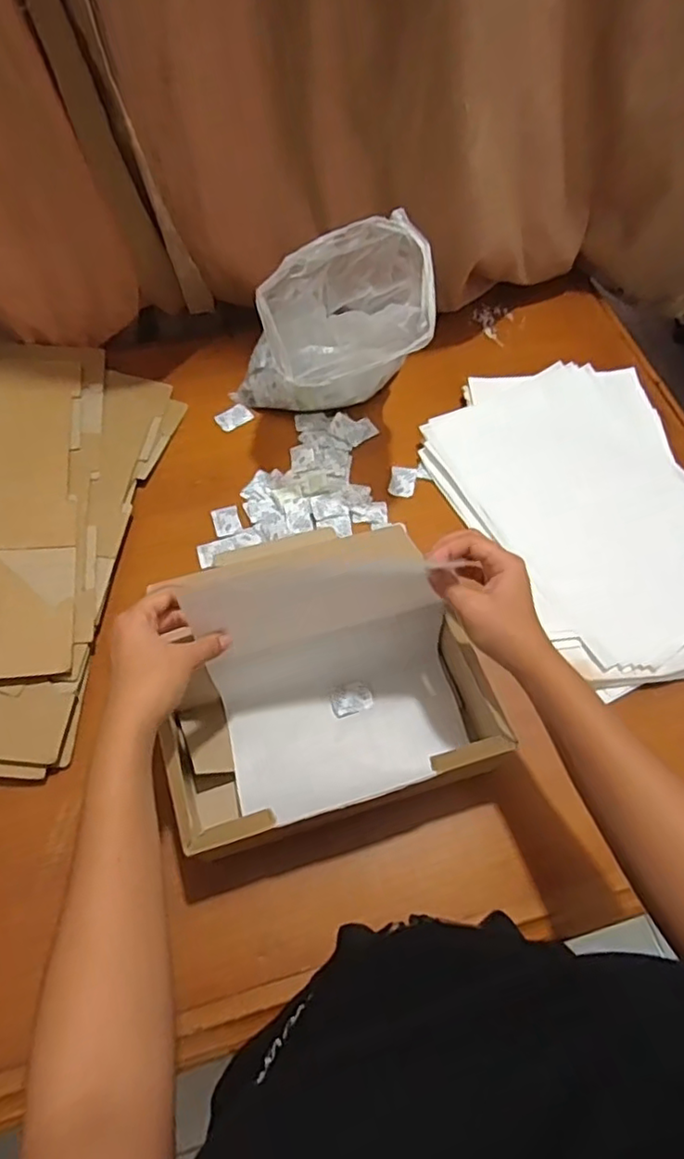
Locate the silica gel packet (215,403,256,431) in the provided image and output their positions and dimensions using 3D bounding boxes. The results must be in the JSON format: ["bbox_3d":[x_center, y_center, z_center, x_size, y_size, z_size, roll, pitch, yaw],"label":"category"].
[{"bbox_3d":[-0.132,-0.199,0.758,0.042,0.004,0.030,-30,67,-16],"label":"silica gel packet"}]

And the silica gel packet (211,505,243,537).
[{"bbox_3d":[-0.128,-0.066,0.688,0.028,0.004,0.037,-15,64,-10],"label":"silica gel packet"}]

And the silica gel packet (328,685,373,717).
[{"bbox_3d":[0.010,0.116,0.595,0.040,0.006,0.026,-11,63,-8],"label":"silica gel packet"}]

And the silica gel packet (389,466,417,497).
[{"bbox_3d":[0.071,-0.114,0.718,0.030,0.004,0.041,11,62,4],"label":"silica gel packet"}]

